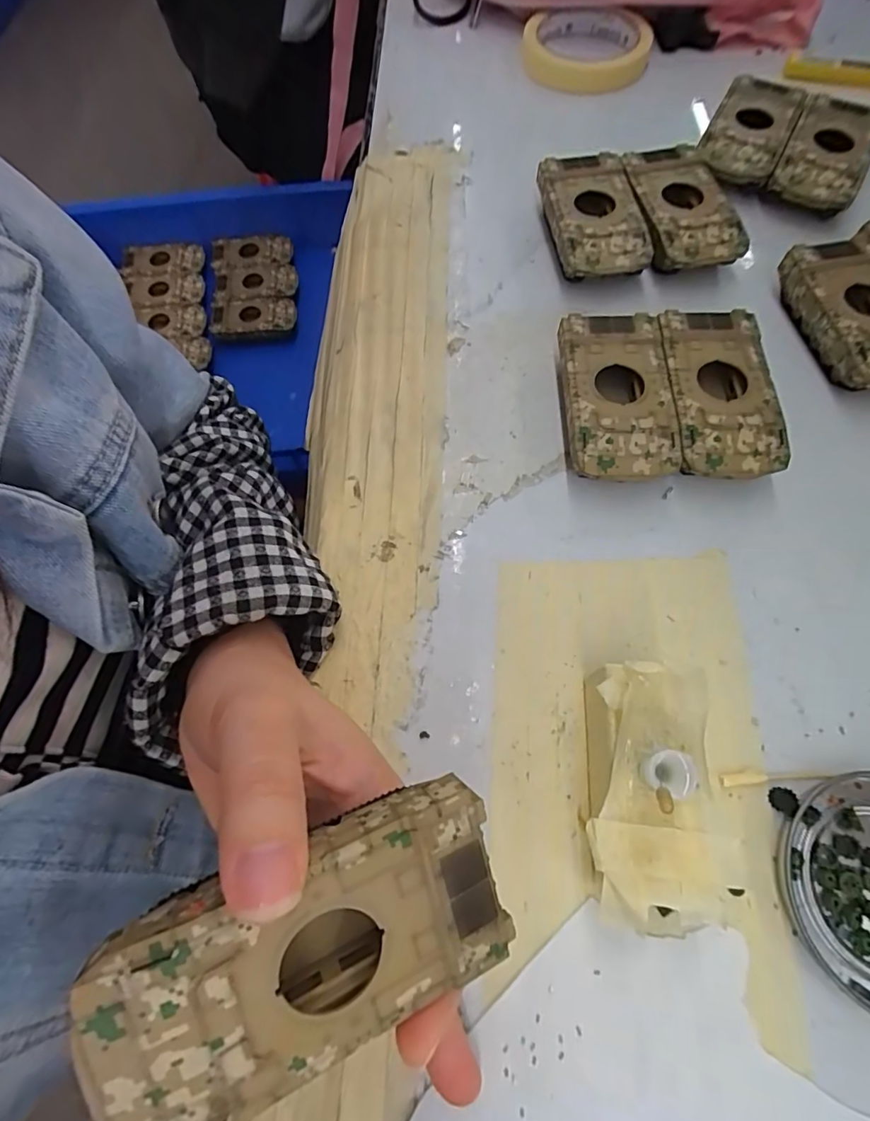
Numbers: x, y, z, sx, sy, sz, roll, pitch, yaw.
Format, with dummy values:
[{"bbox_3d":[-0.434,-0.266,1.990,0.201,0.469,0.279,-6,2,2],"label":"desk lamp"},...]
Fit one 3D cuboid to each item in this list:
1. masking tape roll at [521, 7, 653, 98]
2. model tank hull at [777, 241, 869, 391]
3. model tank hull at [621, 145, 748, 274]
[{"bbox_3d":[0.118,-0.403,0.404,0.096,0.026,0.098,0,67,1],"label":"masking tape roll"},{"bbox_3d":[0.231,-0.130,0.281,0.050,0.024,0.092,-10,67,-3],"label":"model tank hull"},{"bbox_3d":[0.149,-0.213,0.317,0.049,0.027,0.088,-11,67,-4],"label":"model tank hull"}]

